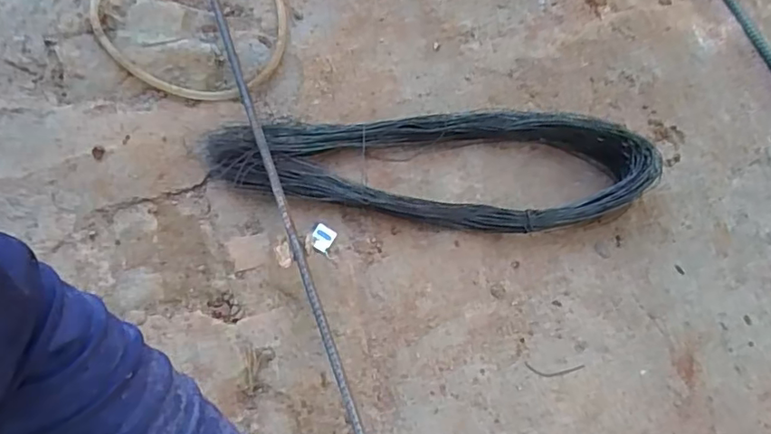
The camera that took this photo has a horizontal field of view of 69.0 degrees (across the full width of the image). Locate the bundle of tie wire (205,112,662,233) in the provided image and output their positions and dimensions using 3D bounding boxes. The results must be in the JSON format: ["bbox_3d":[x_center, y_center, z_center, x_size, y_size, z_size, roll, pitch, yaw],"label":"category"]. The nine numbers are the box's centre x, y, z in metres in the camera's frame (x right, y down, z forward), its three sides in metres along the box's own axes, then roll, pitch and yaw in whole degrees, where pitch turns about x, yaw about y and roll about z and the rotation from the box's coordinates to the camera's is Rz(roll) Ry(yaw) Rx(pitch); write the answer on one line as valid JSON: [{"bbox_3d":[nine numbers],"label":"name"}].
[{"bbox_3d":[0.035,-0.053,0.564,0.438,0.048,0.118,5,68,3],"label":"bundle of tie wire"}]

